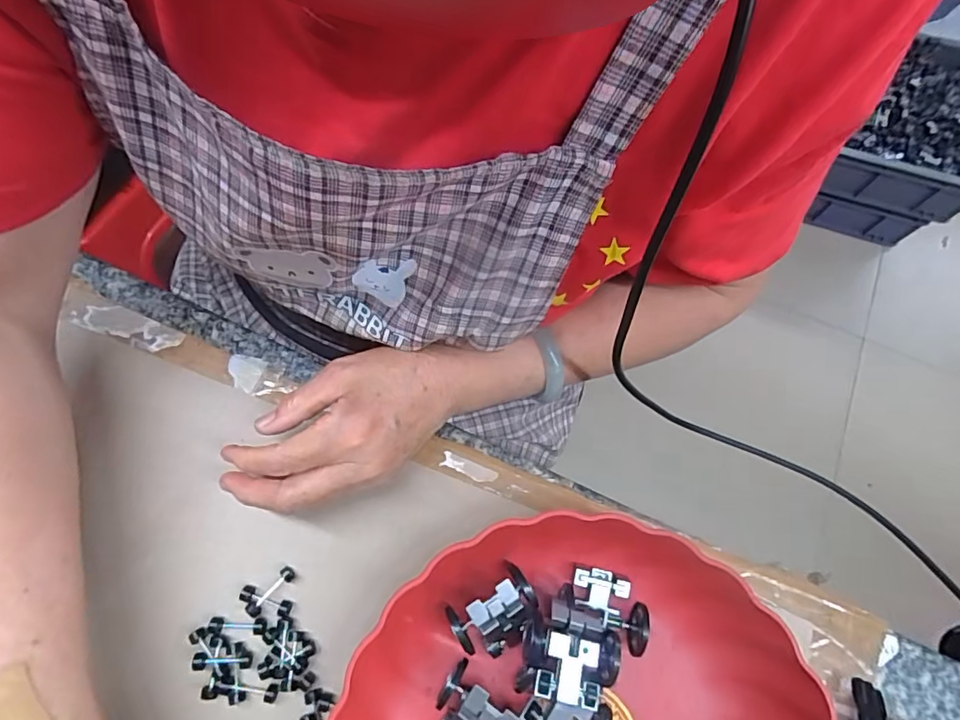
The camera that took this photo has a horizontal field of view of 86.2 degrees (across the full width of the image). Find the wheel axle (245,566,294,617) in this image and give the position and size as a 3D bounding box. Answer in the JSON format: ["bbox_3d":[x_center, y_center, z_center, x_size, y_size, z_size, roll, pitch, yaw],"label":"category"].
[{"bbox_3d":[-0.123,0.136,0.300,0.009,0.006,0.032,40,74,13],"label":"wheel axle"}]

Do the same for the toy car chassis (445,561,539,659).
[{"bbox_3d":[0.009,0.141,0.283,0.046,0.034,0.035,-34,74,-13],"label":"toy car chassis"}]

